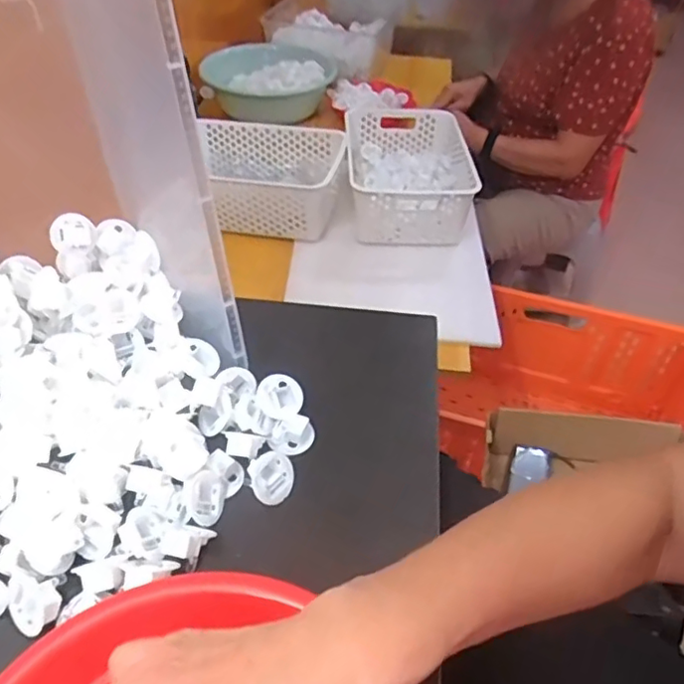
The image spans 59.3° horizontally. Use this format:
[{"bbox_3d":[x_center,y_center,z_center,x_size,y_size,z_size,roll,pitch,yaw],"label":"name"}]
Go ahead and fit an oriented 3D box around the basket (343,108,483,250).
[{"bbox_3d":[0.119,-0.297,1.098,0.218,0.128,0.321,2,44,-2],"label":"basket"}]

